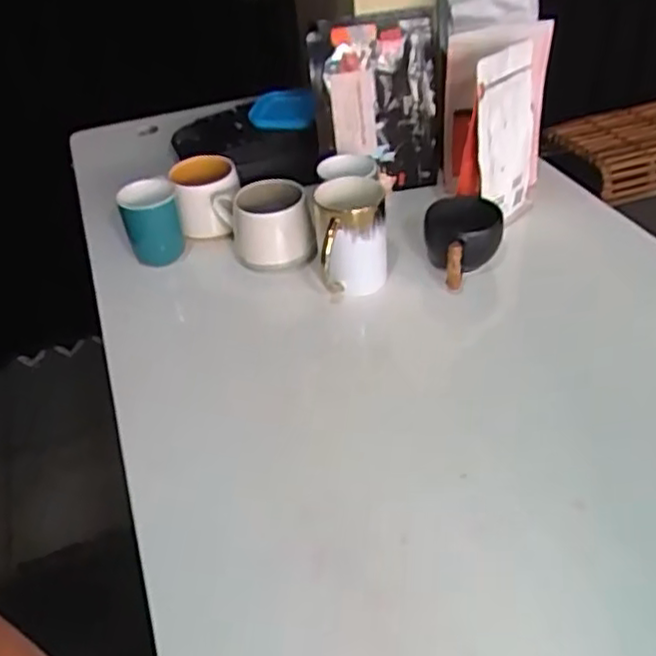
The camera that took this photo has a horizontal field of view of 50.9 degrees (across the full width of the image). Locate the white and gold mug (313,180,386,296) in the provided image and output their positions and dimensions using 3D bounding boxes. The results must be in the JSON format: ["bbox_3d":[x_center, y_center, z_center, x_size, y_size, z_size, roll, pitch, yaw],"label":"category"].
[{"bbox_3d":[0.022,-0.090,0.707,0.073,0.103,0.078,-5,39,0],"label":"white and gold mug"}]

